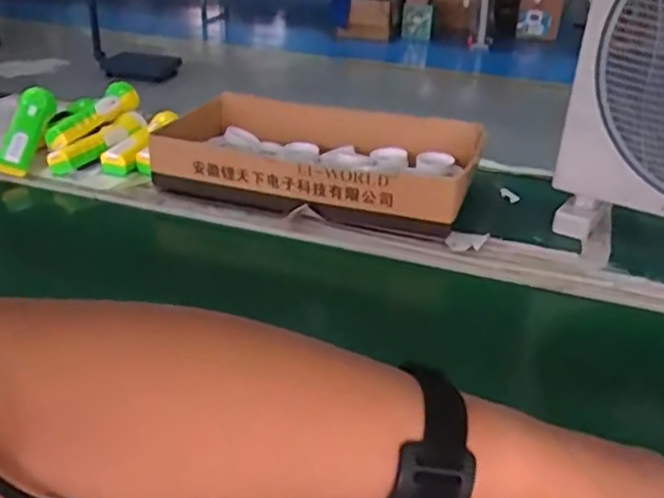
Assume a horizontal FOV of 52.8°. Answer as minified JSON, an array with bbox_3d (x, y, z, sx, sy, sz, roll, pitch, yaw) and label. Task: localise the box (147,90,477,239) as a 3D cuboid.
[{"bbox_3d":[-0.014,-0.142,0.943,0.418,0.083,0.293,9,30,13],"label":"box"}]

